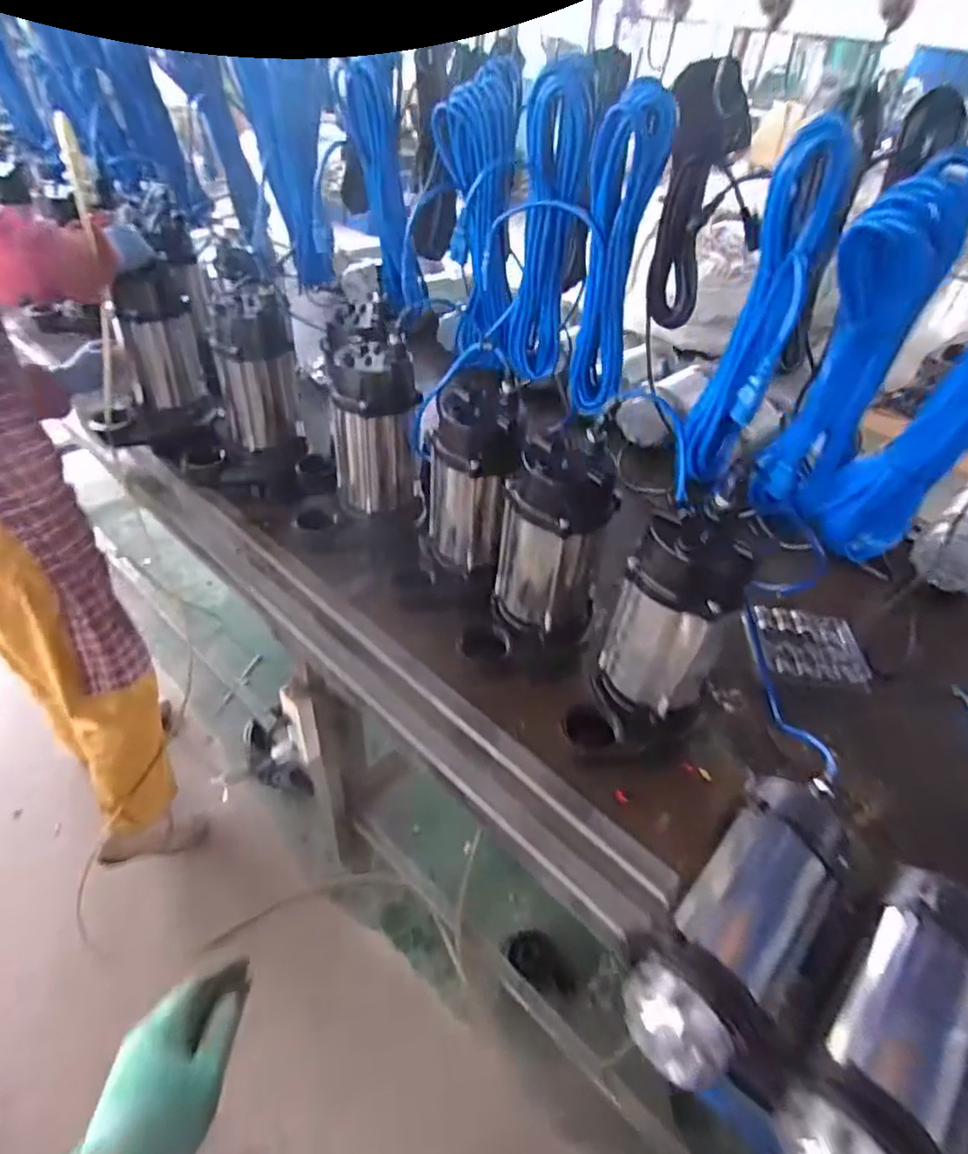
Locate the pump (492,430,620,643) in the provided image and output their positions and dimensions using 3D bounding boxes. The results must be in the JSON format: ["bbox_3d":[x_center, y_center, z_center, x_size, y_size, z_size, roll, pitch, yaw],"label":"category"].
[{"bbox_3d":[0.088,-0.042,0.805,0.135,0.251,0.118,9,43,4],"label":"pump"}]

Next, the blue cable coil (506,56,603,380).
[{"bbox_3d":[0.080,-0.417,0.785,0.081,0.346,0.054,9,43,4],"label":"blue cable coil"}]

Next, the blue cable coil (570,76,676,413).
[{"bbox_3d":[0.146,-0.356,0.732,0.077,0.341,0.046,9,43,4],"label":"blue cable coil"}]

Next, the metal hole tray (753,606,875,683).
[{"bbox_3d":[0.514,0.103,0.998,0.156,0.015,0.139,4,43,-2],"label":"metal hole tray"}]

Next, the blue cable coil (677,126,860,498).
[{"bbox_3d":[0.263,-0.231,0.620,0.063,0.343,0.122,20,45,15],"label":"blue cable coil"}]

